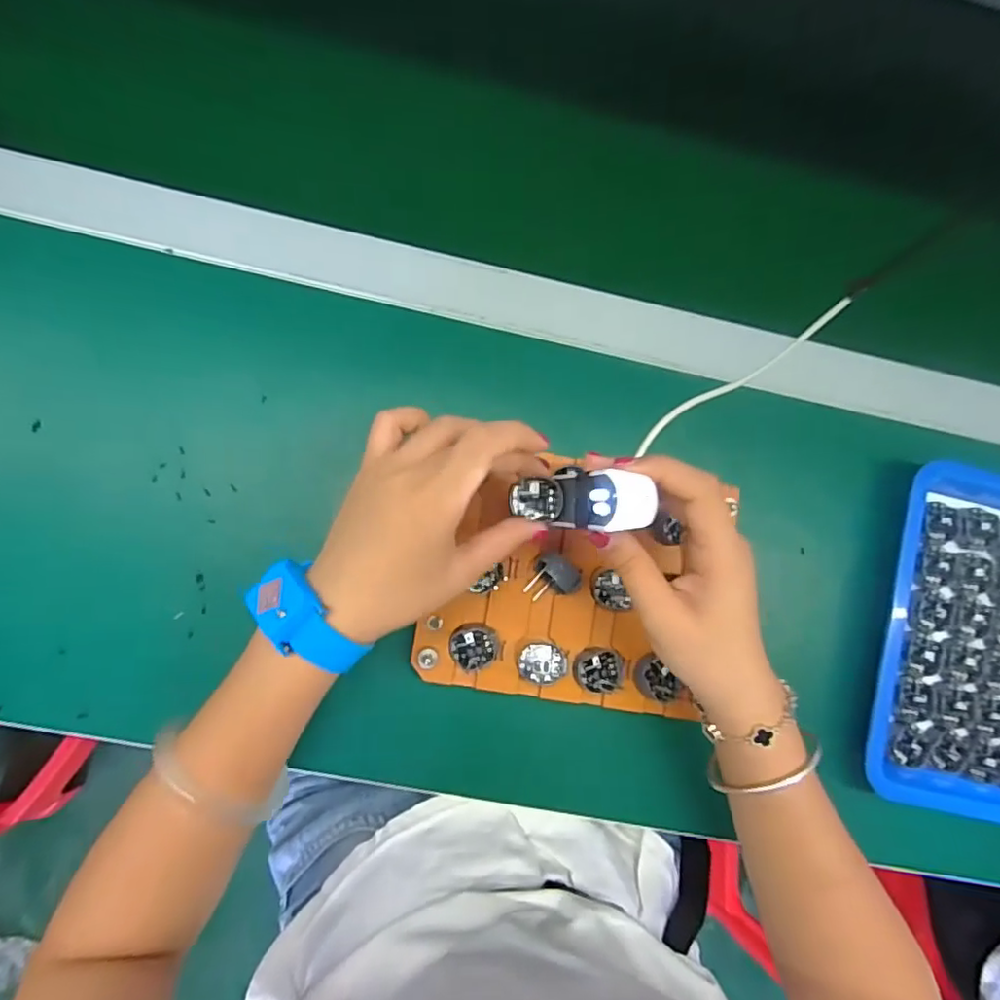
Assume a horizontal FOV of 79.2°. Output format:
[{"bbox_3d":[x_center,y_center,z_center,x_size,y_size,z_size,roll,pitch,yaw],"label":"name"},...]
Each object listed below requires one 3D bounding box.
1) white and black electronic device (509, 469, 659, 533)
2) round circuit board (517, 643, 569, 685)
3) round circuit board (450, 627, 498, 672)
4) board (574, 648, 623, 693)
[{"bbox_3d":[0.036,0.000,0.300,0.036,0.084,0.027,13,85,-22],"label":"white and black electronic device"},{"bbox_3d":[0.026,0.100,0.368,0.029,0.009,0.024,8,85,-6],"label":"round circuit board"},{"bbox_3d":[-0.016,0.090,0.365,0.027,0.007,0.025,0,86,-7],"label":"round circuit board"},{"bbox_3d":[0.061,0.104,0.371,0.030,0.008,0.025,5,86,-6],"label":"board"}]

